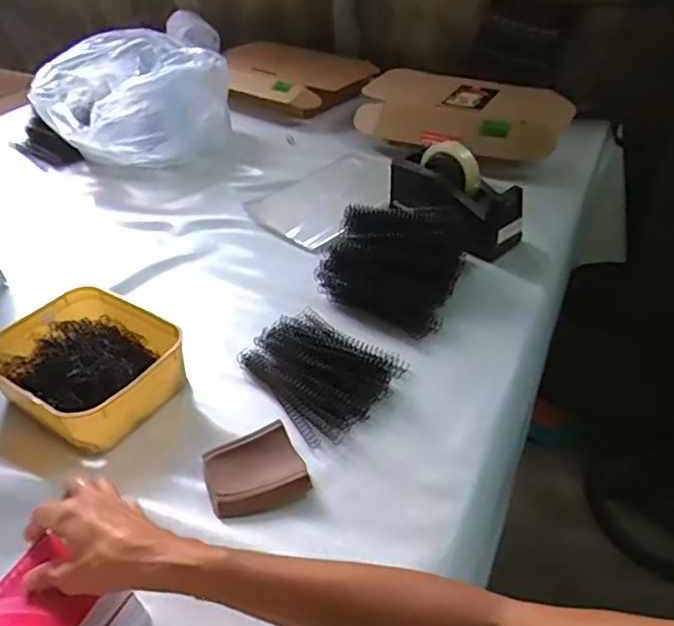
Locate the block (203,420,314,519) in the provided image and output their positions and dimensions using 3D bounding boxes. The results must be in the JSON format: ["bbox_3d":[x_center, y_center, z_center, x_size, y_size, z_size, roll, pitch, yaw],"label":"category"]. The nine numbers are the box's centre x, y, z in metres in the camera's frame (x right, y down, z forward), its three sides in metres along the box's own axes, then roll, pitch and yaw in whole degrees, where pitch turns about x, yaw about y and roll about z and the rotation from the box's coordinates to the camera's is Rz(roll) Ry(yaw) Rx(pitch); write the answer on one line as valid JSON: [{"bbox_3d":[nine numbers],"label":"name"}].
[{"bbox_3d":[-0.078,0.150,0.568,0.089,0.018,0.087,-16,39,-15],"label":"block"}]

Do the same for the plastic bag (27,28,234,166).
[{"bbox_3d":[-0.386,-0.405,1.152,0.346,0.180,0.294,-9,38,-7],"label":"plastic bag"}]

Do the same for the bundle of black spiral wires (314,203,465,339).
[{"bbox_3d":[0.081,-0.080,0.782,0.167,0.089,0.191,18,43,25],"label":"bundle of black spiral wires"}]

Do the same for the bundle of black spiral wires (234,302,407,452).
[{"bbox_3d":[-0.023,0.062,0.673,0.165,0.033,0.144,28,48,34],"label":"bundle of black spiral wires"}]

